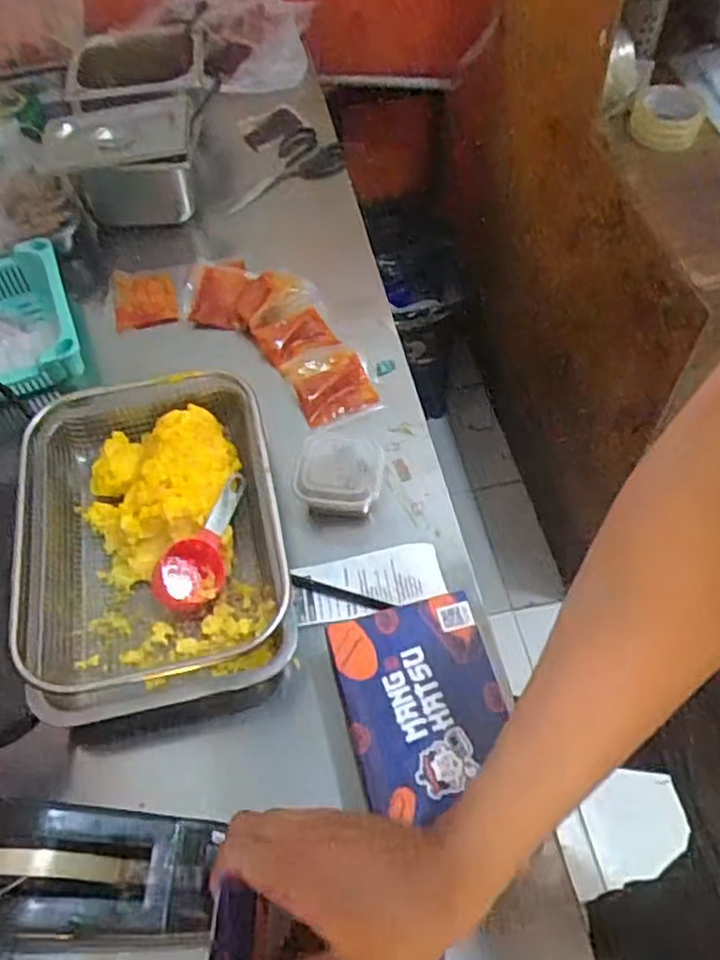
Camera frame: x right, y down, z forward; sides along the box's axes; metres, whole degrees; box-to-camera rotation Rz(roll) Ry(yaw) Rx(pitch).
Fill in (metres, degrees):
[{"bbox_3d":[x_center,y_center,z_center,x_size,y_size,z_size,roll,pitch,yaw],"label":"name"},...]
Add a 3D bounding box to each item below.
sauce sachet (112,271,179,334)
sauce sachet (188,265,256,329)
[{"bbox_3d":[-0.233,-0.195,0.790,0.066,0.012,0.058,-2,93,-7],"label":"sauce sachet"},{"bbox_3d":[-0.152,-0.204,0.804,0.060,0.023,0.071,8,57,8],"label":"sauce sachet"}]

